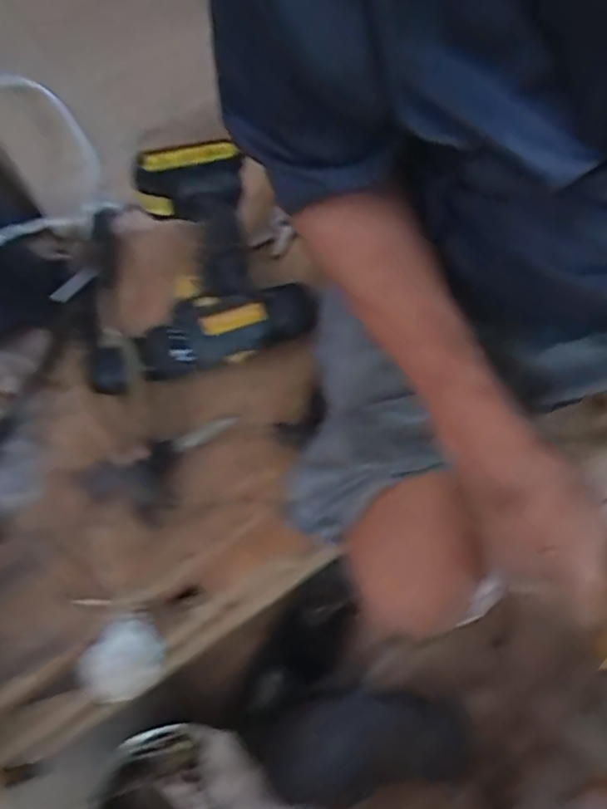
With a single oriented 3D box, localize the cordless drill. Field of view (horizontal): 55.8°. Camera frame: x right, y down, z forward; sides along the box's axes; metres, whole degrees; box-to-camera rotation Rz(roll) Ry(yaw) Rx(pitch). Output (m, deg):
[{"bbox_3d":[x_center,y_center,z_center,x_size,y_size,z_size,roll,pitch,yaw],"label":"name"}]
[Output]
[{"bbox_3d":[-0.118,-0.125,0.530,0.198,0.085,0.194,-18,68,-12],"label":"cordless drill"}]

